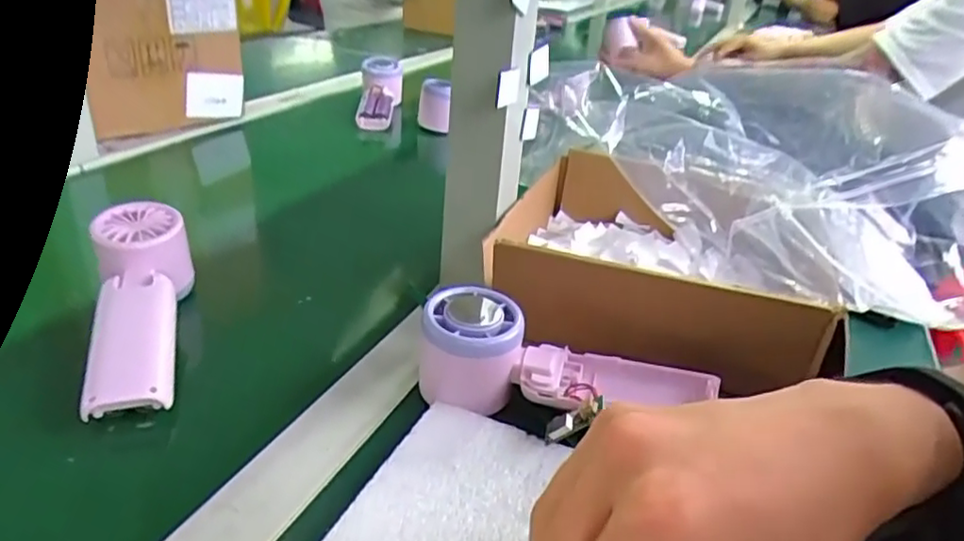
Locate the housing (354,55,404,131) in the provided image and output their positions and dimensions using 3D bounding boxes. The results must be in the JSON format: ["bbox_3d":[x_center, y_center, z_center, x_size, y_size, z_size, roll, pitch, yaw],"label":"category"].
[{"bbox_3d":[-0.142,-0.234,0.884,0.059,0.045,0.153,4,43,0],"label":"housing"}]

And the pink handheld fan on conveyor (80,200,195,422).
[{"bbox_3d":[-0.209,0.023,0.398,0.051,0.036,0.161,-6,45,-17],"label":"pink handheld fan on conveyor"}]

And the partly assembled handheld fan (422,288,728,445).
[{"bbox_3d":[0.043,0.056,0.347,0.155,0.049,0.068,10,29,10],"label":"partly assembled handheld fan"}]

